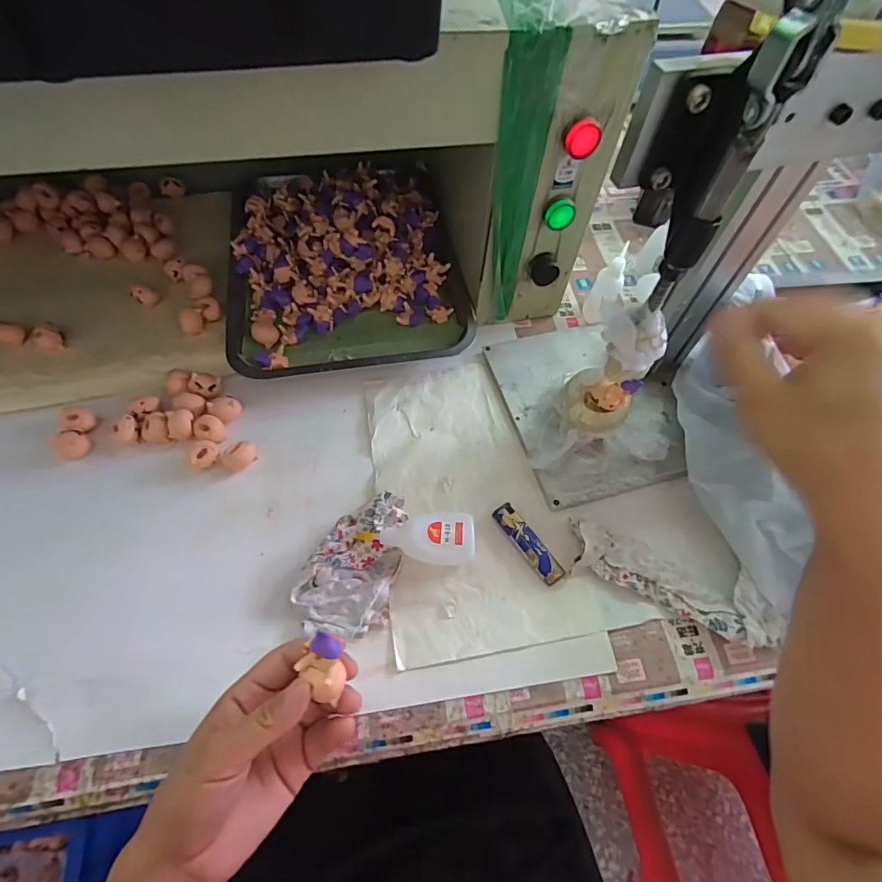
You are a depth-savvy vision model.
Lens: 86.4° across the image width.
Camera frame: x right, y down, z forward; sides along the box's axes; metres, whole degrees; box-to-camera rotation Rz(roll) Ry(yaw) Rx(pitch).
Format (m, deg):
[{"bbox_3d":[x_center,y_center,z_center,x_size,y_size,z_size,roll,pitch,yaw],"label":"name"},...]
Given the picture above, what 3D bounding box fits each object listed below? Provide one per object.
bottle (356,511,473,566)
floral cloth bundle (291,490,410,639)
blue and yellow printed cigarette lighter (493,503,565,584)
[{"bbox_3d":[-0.022,0.087,0.410,0.100,0.028,0.044,0,60,-1],"label":"bottle"},{"bbox_3d":[-0.074,0.102,0.405,0.075,0.024,0.122,11,60,5],"label":"floral cloth bundle"},{"bbox_3d":[0.078,0.091,0.422,0.022,0.010,0.079,-31,65,-17],"label":"blue and yellow printed cigarette lighter"}]

